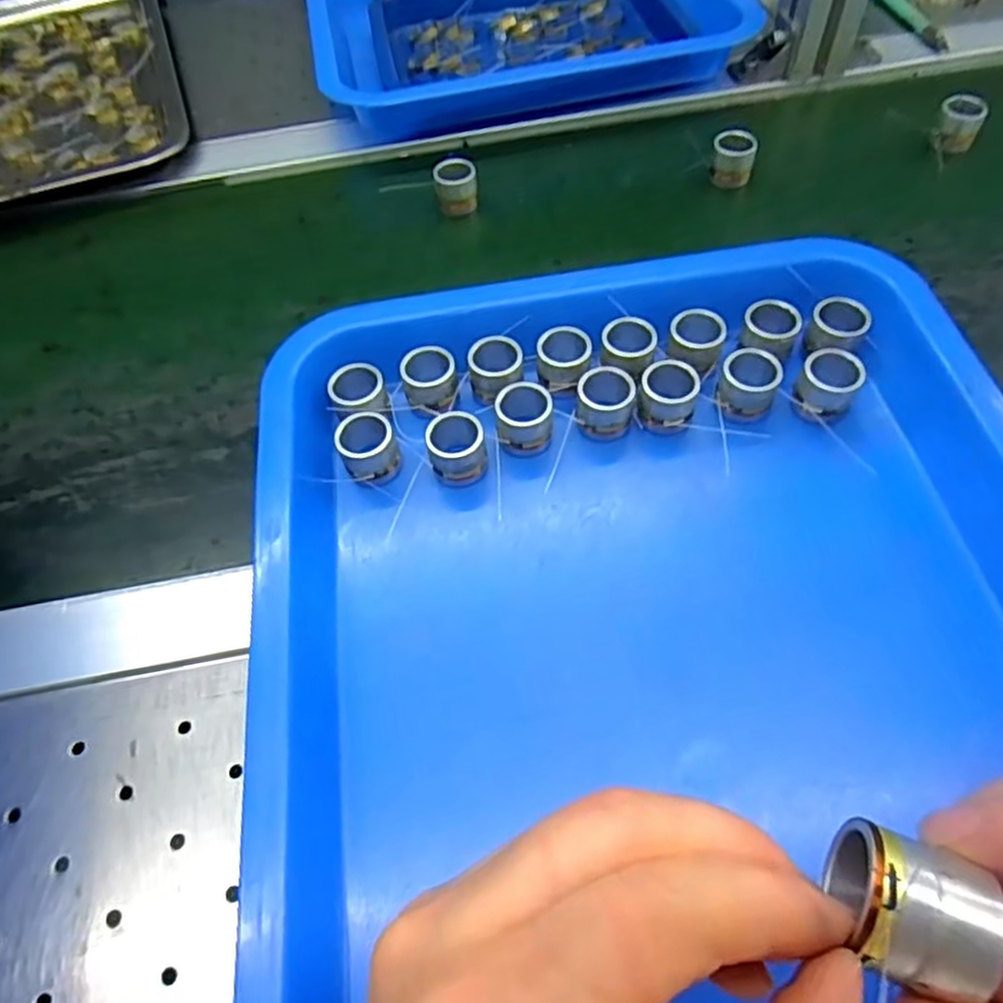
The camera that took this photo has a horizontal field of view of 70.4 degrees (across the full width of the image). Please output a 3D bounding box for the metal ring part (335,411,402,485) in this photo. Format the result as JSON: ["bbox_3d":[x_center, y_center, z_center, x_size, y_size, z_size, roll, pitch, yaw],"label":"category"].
[{"bbox_3d":[-0.058,-0.022,0.313,0.024,0.025,0.024,-24,59,-10],"label":"metal ring part"}]

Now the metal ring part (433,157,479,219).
[{"bbox_3d":[-0.027,-0.190,0.433,0.025,0.029,0.019,-11,58,-3],"label":"metal ring part"}]

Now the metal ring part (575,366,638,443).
[{"bbox_3d":[0.047,-0.043,0.318,0.025,0.026,0.024,-2,58,3],"label":"metal ring part"}]

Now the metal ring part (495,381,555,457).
[{"bbox_3d":[0.011,-0.036,0.316,0.025,0.023,0.023,-9,58,-1],"label":"metal ring part"}]

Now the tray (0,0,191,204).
[{"bbox_3d":[-0.377,-0.307,0.533,0.256,0.020,0.321,-20,58,-8],"label":"tray"}]

